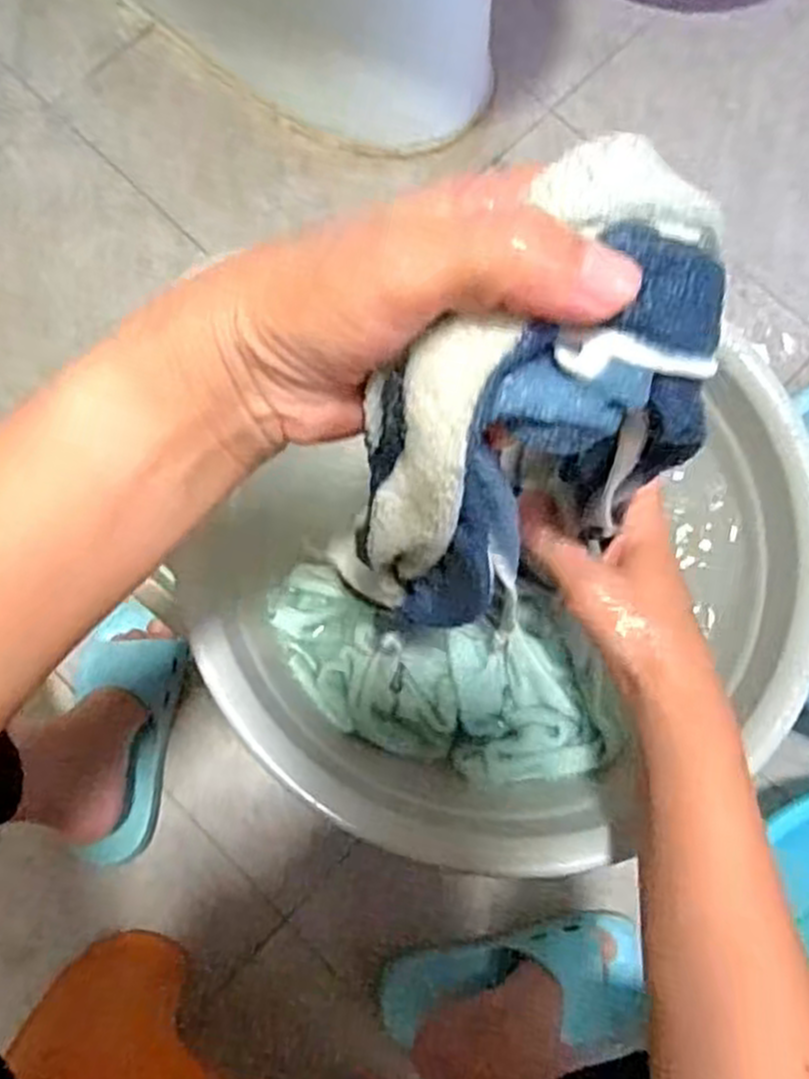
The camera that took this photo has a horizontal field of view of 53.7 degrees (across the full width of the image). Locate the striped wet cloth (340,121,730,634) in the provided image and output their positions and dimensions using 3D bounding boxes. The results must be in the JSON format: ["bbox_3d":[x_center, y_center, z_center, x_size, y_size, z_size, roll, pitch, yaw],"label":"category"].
[{"bbox_3d":[0.036,-0.027,0.224,0.069,0.104,0.108,43,81,8],"label":"striped wet cloth"}]

